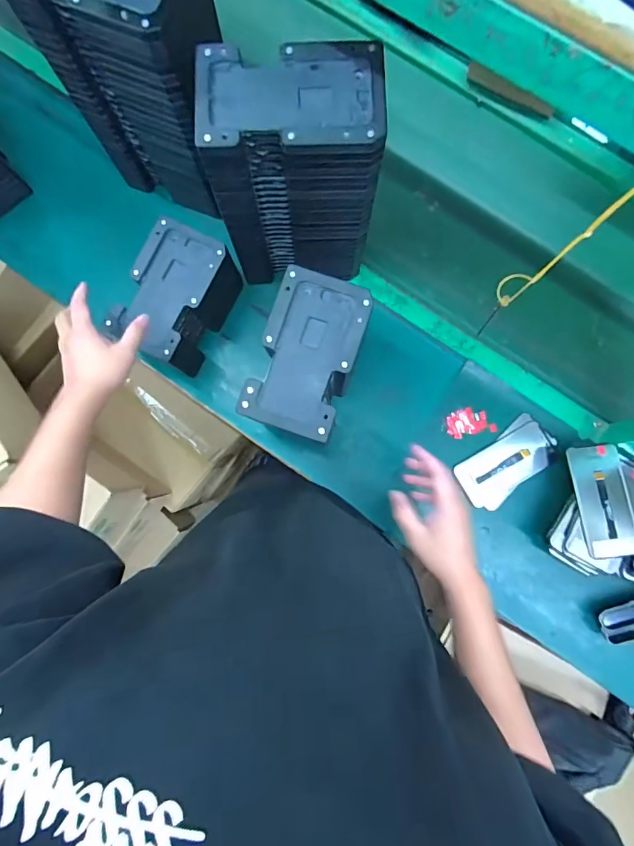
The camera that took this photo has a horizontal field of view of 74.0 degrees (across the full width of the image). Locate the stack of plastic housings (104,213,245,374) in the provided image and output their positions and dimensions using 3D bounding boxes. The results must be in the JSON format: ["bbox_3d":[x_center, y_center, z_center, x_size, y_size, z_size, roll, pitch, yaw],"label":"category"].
[{"bbox_3d":[-0.210,-0.194,0.652,0.112,0.113,0.179,27,87,4],"label":"stack of plastic housings"}]

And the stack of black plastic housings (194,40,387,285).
[{"bbox_3d":[-0.024,-0.308,0.541,0.185,0.255,0.127,-3,86,2],"label":"stack of black plastic housings"}]

